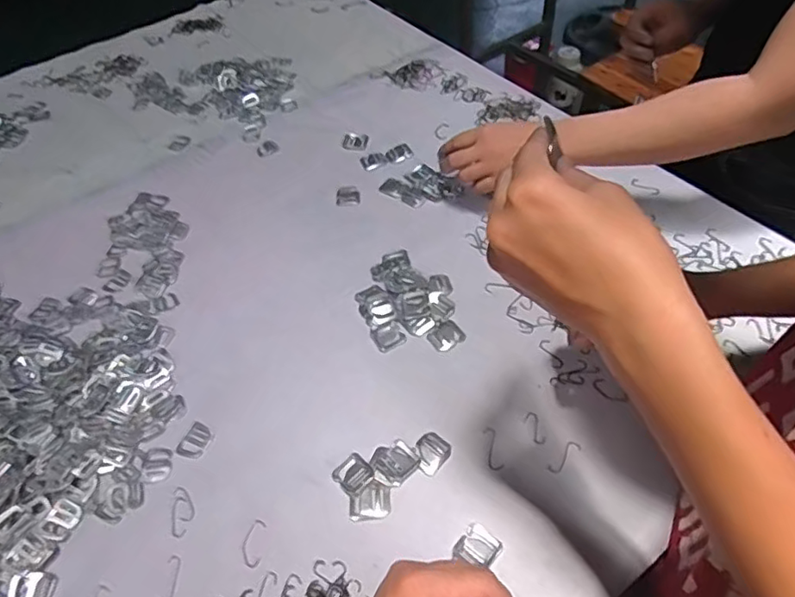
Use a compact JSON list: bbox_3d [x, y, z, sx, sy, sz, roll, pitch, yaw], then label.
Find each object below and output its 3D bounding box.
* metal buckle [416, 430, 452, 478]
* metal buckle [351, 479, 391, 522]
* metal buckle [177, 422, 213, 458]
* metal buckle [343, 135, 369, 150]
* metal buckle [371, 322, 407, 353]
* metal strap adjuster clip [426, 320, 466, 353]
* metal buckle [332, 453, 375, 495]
[{"bbox_3d":[0.030,0.139,0.519,0.031,0.004,0.036,29,59,25],"label":"metal buckle"},{"bbox_3d":[-0.023,0.174,0.495,0.035,0.004,0.033,-2,51,3],"label":"metal buckle"},{"bbox_3d":[-0.191,0.133,0.539,0.026,0.004,0.034,15,54,16],"label":"metal buckle"},{"bbox_3d":[-0.061,-0.227,0.826,0.036,0.004,0.032,5,52,9],"label":"metal buckle"},{"bbox_3d":[-0.009,0.040,0.606,0.032,0.005,0.029,-25,53,-15],"label":"metal buckle"},{"bbox_3d":[0.051,0.040,0.602,0.035,0.004,0.030,-31,55,-19],"label":"metal strap adjuster clip"},{"bbox_3d":[-0.039,0.156,0.511,0.031,0.004,0.030,35,61,28],"label":"metal buckle"}]

